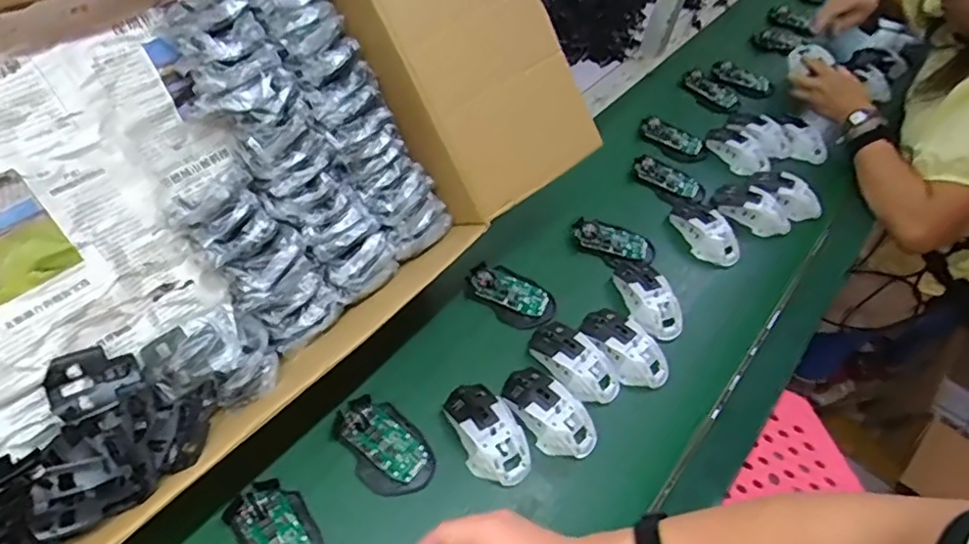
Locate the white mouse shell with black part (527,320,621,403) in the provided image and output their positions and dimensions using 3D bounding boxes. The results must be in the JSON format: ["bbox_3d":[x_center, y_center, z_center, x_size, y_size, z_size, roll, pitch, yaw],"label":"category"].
[{"bbox_3d":[0.106,0.105,0.711,0.060,0.031,0.115,-34,65,-24],"label":"white mouse shell with black part"}]

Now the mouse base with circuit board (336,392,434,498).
[{"bbox_3d":[-0.104,0.181,0.632,0.114,0.016,0.075,38,61,19],"label":"mouse base with circuit board"}]

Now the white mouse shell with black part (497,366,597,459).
[{"bbox_3d":[0.072,0.154,0.669,0.061,0.031,0.114,-32,65,-24],"label":"white mouse shell with black part"}]

